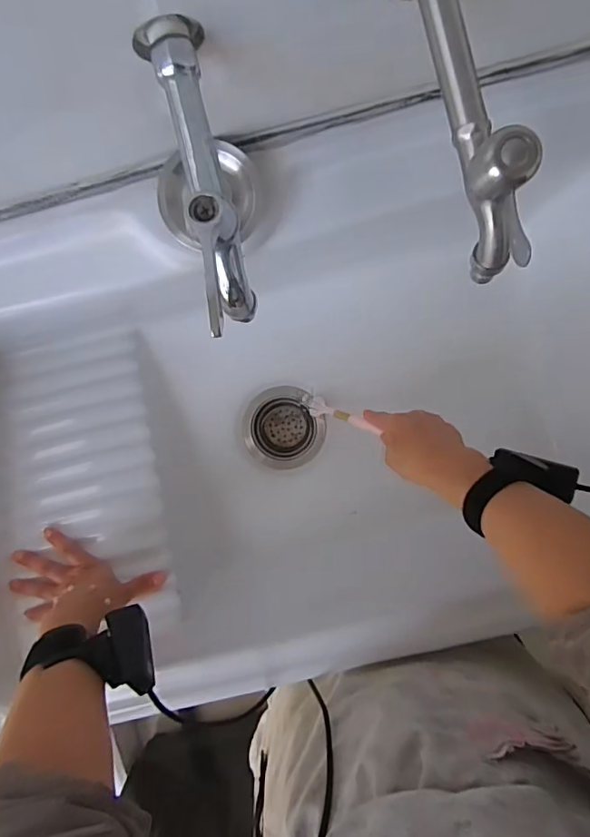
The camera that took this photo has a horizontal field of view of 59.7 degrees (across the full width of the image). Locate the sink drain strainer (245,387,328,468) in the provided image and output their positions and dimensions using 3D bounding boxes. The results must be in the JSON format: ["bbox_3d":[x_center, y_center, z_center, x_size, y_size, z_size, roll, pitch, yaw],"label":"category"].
[{"bbox_3d":[-0.016,0.010,0.703,0.106,0.074,0.099,0,96,0],"label":"sink drain strainer"}]

